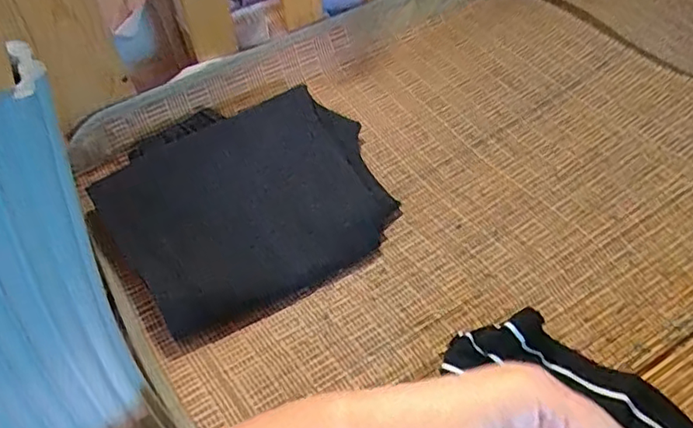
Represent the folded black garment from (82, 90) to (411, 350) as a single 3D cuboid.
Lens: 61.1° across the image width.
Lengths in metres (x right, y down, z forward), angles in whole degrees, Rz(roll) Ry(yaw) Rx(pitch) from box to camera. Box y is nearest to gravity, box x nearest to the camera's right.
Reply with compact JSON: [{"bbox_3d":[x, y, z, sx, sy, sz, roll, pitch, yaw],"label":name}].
[{"bbox_3d":[-0.113,-0.019,0.672,0.313,0.063,0.270,-24,52,-14],"label":"folded black garment"}]

